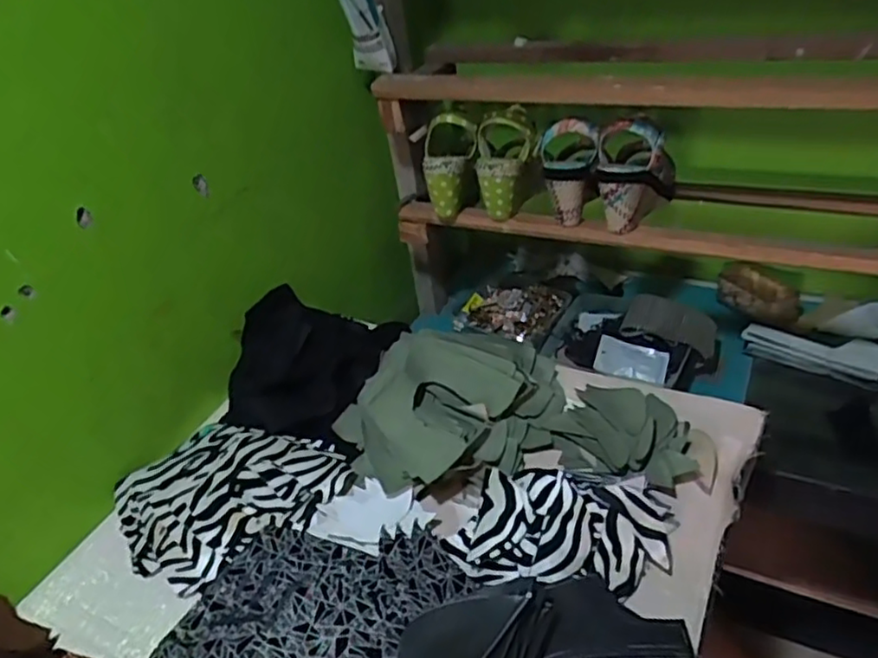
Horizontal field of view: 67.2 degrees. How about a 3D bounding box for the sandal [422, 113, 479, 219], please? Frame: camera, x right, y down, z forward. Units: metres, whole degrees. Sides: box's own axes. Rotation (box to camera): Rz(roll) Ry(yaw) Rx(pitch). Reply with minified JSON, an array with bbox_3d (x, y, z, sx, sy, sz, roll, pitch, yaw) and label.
[{"bbox_3d":[0.008,-0.233,0.956,0.076,0.143,0.068,9,9,16],"label":"sandal"}]

